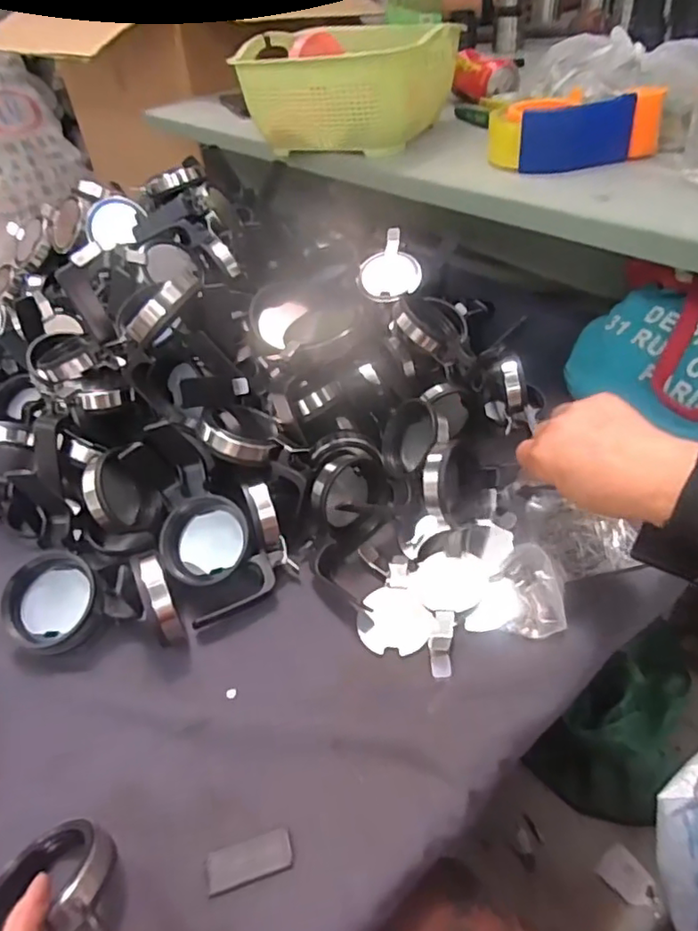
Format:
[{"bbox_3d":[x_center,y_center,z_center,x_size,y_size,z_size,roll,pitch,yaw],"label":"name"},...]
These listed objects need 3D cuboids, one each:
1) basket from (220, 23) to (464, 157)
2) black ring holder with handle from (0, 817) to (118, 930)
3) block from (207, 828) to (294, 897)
[{"bbox_3d":[-0.004,-0.471,0.750,0.241,0.103,0.174,15,46,22],"label":"basket"},{"bbox_3d":[-0.135,0.245,0.306,0.132,0.043,0.069,36,56,25],"label":"black ring holder with handle"},{"bbox_3d":[-0.058,0.231,0.352,0.049,0.004,0.022,-15,42,-9],"label":"block"}]

